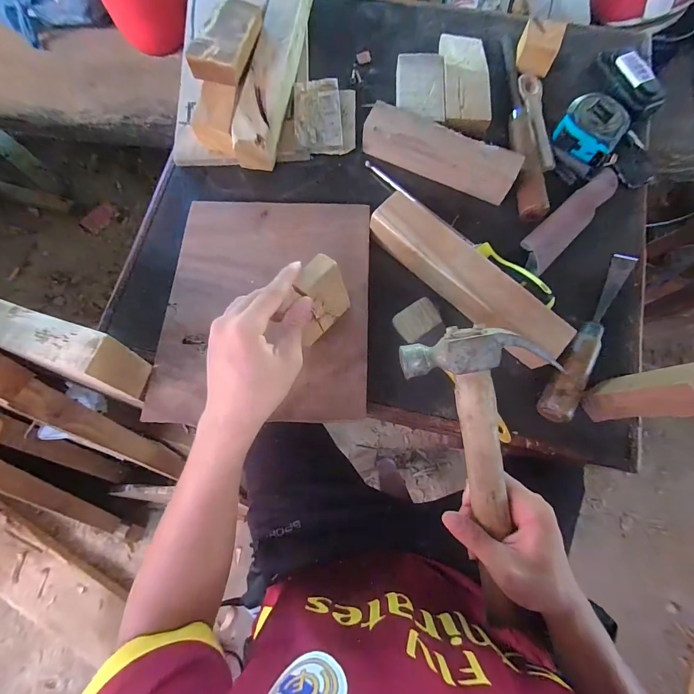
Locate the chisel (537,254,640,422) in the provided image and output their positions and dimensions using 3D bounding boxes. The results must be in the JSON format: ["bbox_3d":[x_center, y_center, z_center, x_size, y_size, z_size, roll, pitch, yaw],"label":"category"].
[{"bbox_3d":[0.270,-0.019,0.380,0.031,0.024,0.224,30,78,8],"label":"chisel"}]

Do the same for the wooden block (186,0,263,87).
[{"bbox_3d":[-0.148,-0.378,0.421,0.063,0.023,0.111,12,76,4],"label":"wooden block"}]

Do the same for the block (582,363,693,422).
[{"bbox_3d":[0.276,0.042,0.316,0.039,0.137,0.032,-31,78,-7],"label":"block"}]

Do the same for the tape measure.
[{"bbox_3d":[0.304,-0.269,0.424,0.071,0.035,0.079,-42,79,-9],"label":"tape measure"}]

